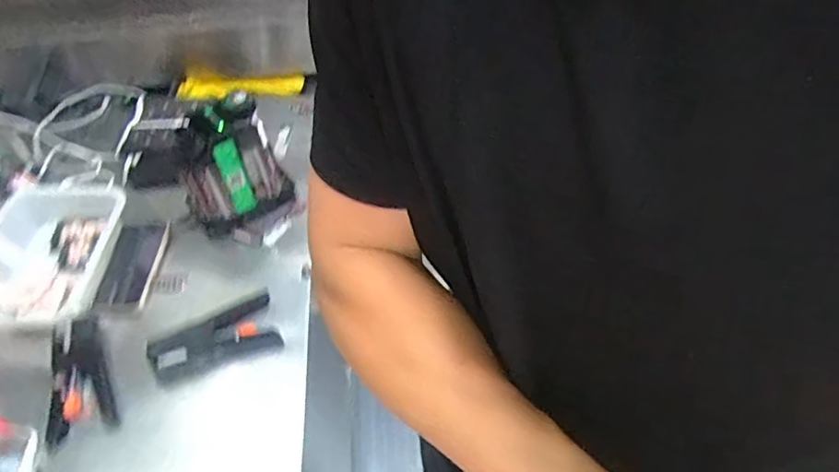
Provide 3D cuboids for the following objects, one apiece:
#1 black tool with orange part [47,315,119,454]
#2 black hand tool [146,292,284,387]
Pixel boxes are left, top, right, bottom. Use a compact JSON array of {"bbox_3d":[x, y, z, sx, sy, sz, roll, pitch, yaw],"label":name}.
[{"bbox_3d":[-0.458,0.194,0.764,0.080,0.044,0.169,-21,52,-14],"label":"black tool with orange part"},{"bbox_3d":[-0.277,0.144,0.775,0.178,0.045,0.088,-27,54,-19],"label":"black hand tool"}]

